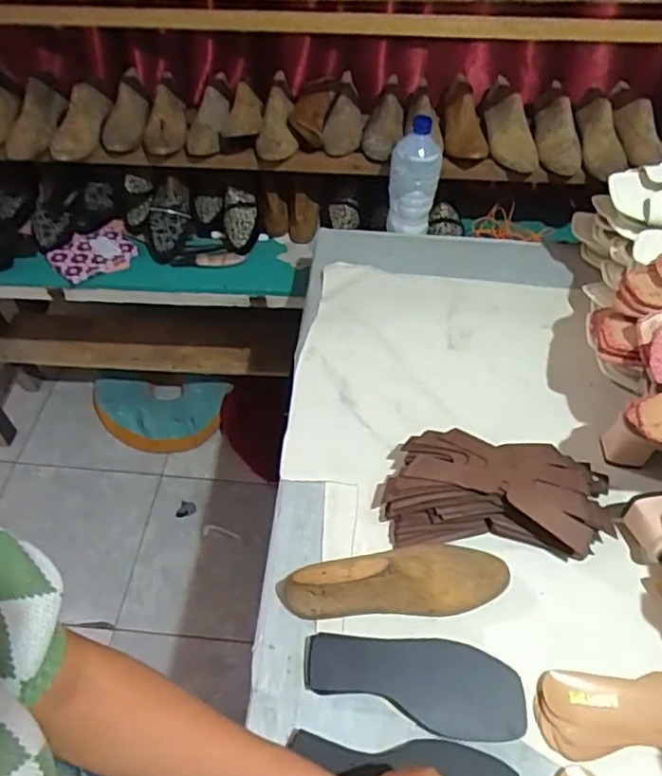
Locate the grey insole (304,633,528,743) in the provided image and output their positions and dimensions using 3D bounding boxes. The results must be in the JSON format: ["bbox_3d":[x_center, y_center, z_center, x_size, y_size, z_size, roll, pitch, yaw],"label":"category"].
[{"bbox_3d":[0.082,0.297,0.614,0.213,0.008,0.087,2,58,2],"label":"grey insole"}]

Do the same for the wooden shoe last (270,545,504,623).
[{"bbox_3d":[0.071,0.204,0.656,0.242,0.077,0.069,-7,51,-8],"label":"wooden shoe last"}]

